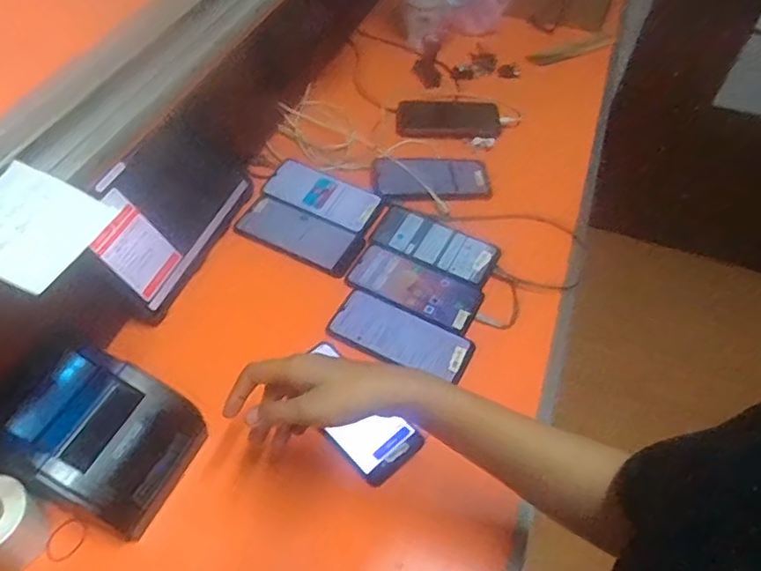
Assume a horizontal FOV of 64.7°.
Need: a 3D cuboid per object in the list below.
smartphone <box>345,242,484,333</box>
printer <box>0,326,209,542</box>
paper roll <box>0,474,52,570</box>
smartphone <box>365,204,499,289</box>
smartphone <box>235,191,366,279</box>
[{"bbox_3d":[0.044,-0.003,0.761,0.165,0.009,0.078,24,53,15],"label":"smartphone"},{"bbox_3d":[-0.260,0.133,0.549,0.146,0.085,0.130,19,52,11],"label":"printer"},{"bbox_3d":[-0.325,0.205,0.524,0.058,0.066,0.054,20,52,12],"label":"paper roll"},{"bbox_3d":[0.076,-0.061,0.808,0.165,0.009,0.083,24,53,15],"label":"smartphone"},{"bbox_3d":[-0.107,-0.070,0.803,0.164,0.007,0.073,23,52,14],"label":"smartphone"}]

